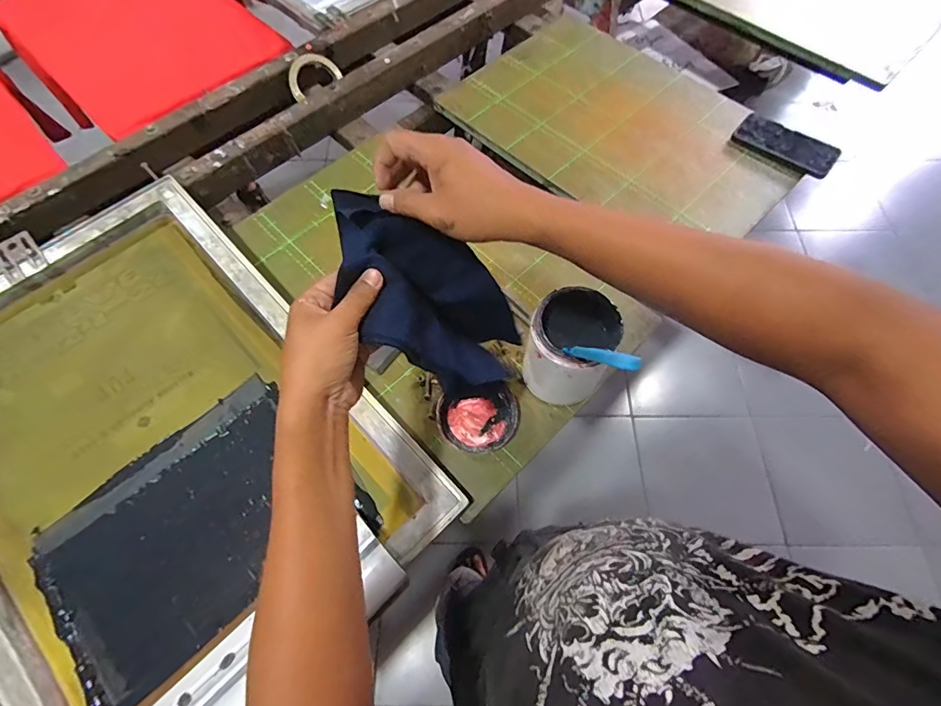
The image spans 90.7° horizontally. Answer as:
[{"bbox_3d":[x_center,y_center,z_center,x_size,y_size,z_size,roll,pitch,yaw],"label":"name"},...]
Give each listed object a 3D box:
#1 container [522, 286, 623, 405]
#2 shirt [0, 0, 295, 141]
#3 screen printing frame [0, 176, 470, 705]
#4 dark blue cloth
[{"bbox_3d":[0.120,-0.001,0.584,0.096,0.142,0.097,0,64,1],"label":"container"},{"bbox_3d":[-0.681,-0.658,0.974,0.621,0.037,0.387,41,71,17],"label":"shirt"},{"bbox_3d":[-0.402,0.113,0.572,0.492,0.055,0.669,-40,70,-17],"label":"screen printing frame"},{"bbox_3d":[-0.019,-0.042,0.441,0.065,0.249,0.163,-19,60,22],"label":"dark blue cloth"}]

